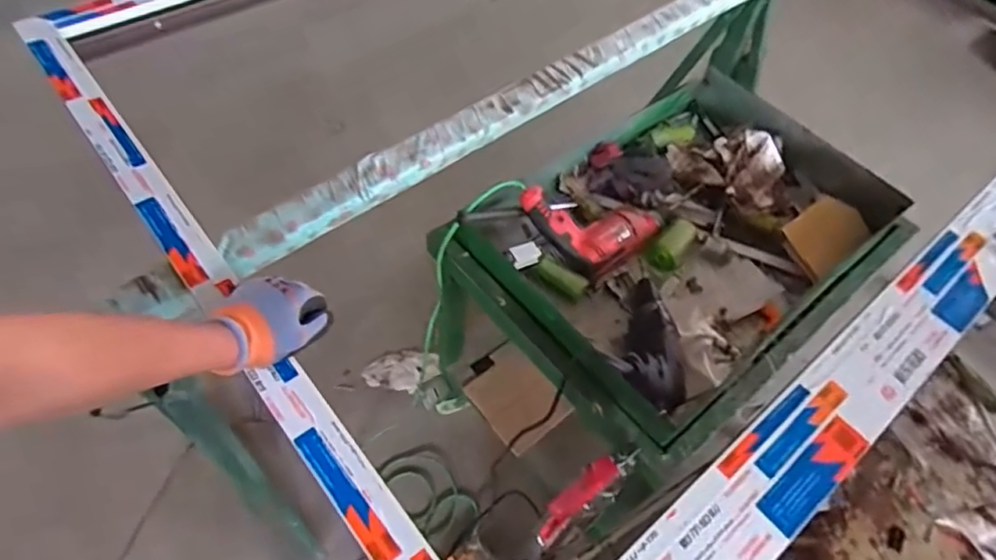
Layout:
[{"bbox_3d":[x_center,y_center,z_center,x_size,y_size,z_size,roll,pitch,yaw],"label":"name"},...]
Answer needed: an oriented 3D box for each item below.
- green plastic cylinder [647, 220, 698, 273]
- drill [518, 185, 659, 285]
[{"bbox_3d":[0.303,-0.061,1.043,0.057,0.046,0.102,37,60,18],"label":"green plastic cylinder"},{"bbox_3d":[0.154,-0.077,1.006,0.239,0.097,0.136,3,56,-3],"label":"drill"}]

